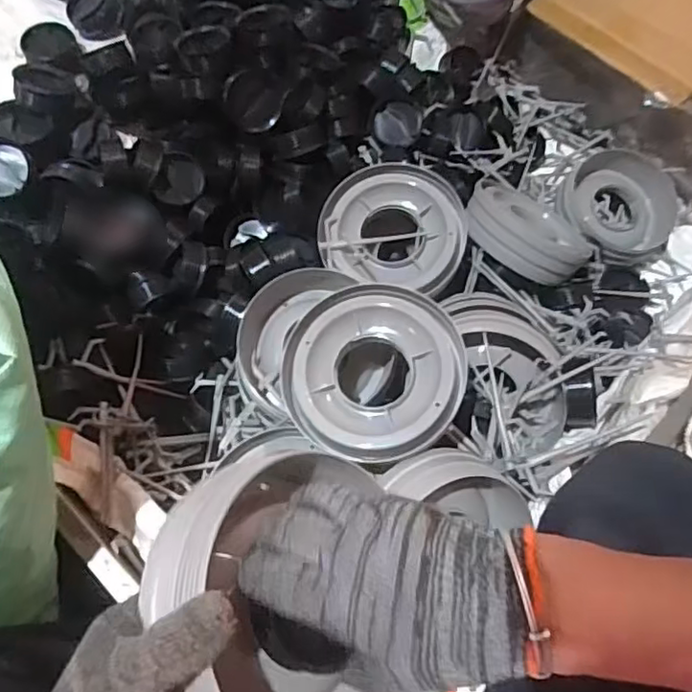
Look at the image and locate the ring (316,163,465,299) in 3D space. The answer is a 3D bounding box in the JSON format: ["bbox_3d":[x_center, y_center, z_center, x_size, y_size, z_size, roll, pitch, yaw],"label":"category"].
[{"bbox_3d":[0.053,-0.132,0.708,0.158,0.045,0.133,9,86,4],"label":"ring"}]

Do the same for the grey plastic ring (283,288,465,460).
[{"bbox_3d":[0.026,0.027,0.574,0.161,0.055,0.151,24,78,15],"label":"grey plastic ring"}]

